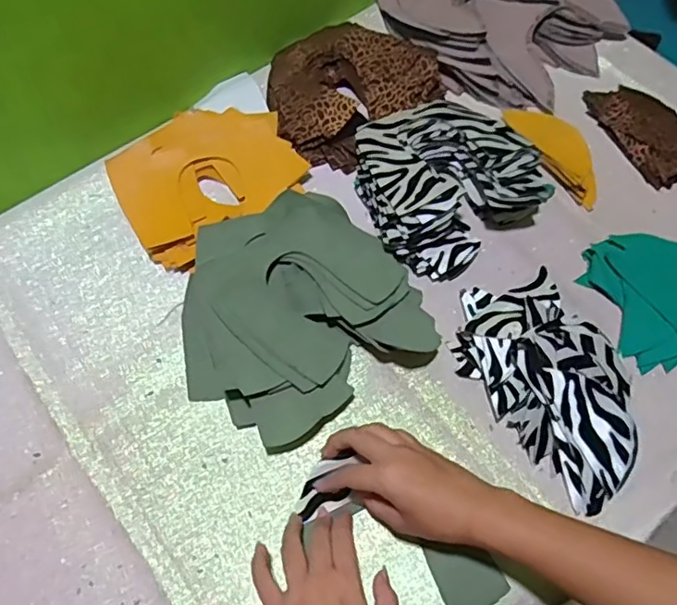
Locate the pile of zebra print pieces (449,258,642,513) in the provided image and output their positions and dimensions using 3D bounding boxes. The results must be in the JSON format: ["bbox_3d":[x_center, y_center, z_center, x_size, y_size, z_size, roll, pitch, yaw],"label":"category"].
[{"bbox_3d":[0.187,0.064,0.506,0.115,0.048,0.205,-23,65,-10],"label":"pile of zebra print pieces"}]

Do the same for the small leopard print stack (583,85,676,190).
[{"bbox_3d":[0.342,-0.192,0.651,0.076,0.017,0.138,-27,65,-12],"label":"small leopard print stack"}]

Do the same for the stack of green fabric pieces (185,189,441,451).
[{"bbox_3d":[-0.040,0.004,0.536,0.211,0.056,0.194,-32,67,-15],"label":"stack of green fabric pieces"}]

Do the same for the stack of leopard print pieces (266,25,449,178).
[{"bbox_3d":[0.006,-0.250,0.673,0.191,0.036,0.165,-42,69,-18],"label":"stack of leopard print pieces"}]

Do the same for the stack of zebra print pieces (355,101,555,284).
[{"bbox_3d":[0.106,-0.132,0.598,0.185,0.058,0.175,-33,67,-15],"label":"stack of zebra print pieces"}]

